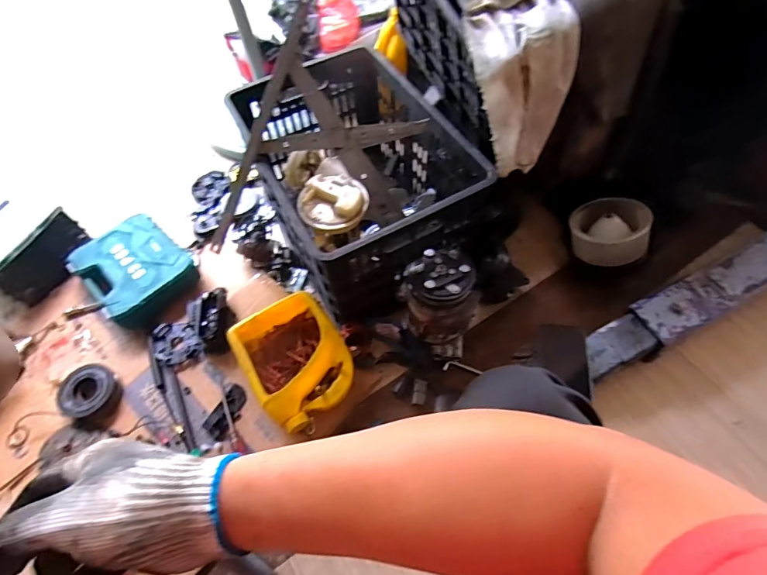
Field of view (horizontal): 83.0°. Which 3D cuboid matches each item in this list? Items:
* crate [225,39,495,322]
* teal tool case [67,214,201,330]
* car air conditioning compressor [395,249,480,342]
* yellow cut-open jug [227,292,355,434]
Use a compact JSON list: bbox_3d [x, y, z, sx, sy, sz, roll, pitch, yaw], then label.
[{"bbox_3d":[-0.067,-0.234,0.895,0.335,0.292,0.529,-27,62,-12],"label":"crate"},{"bbox_3d":[-0.539,-0.042,0.943,0.244,0.065,0.198,36,68,22],"label":"teal tool case"},{"bbox_3d":[0.099,0.017,0.773,0.114,0.149,0.124,-29,62,-13],"label":"car air conditioning compressor"},{"bbox_3d":[-0.160,0.135,0.801,0.175,0.092,0.224,-31,63,-14],"label":"yellow cut-open jug"}]

